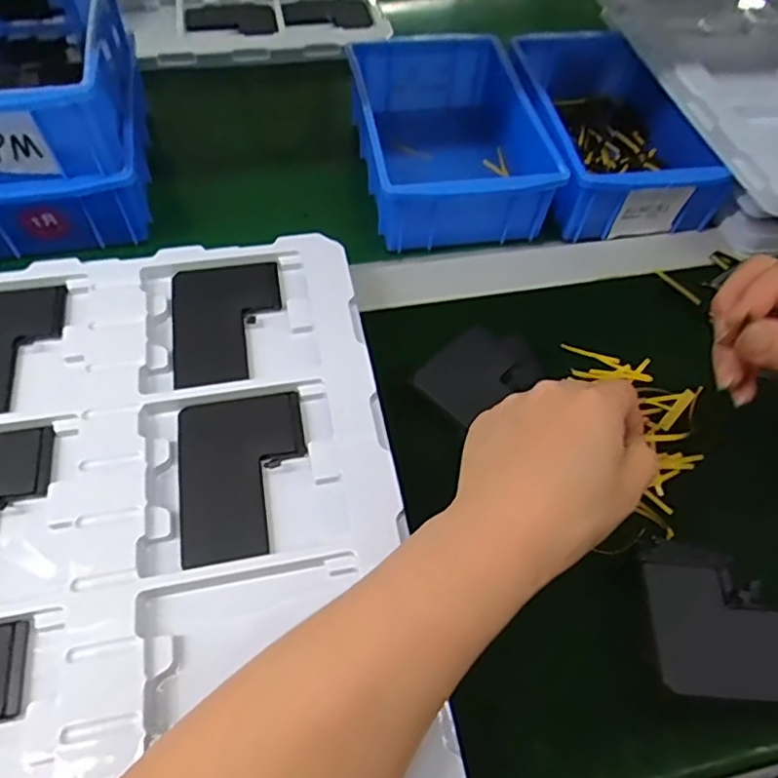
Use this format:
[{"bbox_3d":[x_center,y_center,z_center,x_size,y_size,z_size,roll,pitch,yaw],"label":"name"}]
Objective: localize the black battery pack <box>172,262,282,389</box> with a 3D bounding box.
[{"bbox_3d":[-0.097,-0.042,0.359,0.064,0.004,0.088,-9,58,-9],"label":"black battery pack"}]

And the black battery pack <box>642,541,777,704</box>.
[{"bbox_3d":[0.170,0.115,0.291,0.089,0.023,0.070,6,57,1],"label":"black battery pack"}]

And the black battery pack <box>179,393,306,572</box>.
[{"bbox_3d":[-0.075,0.043,0.309,0.064,0.008,0.088,-9,58,-9],"label":"black battery pack"}]

